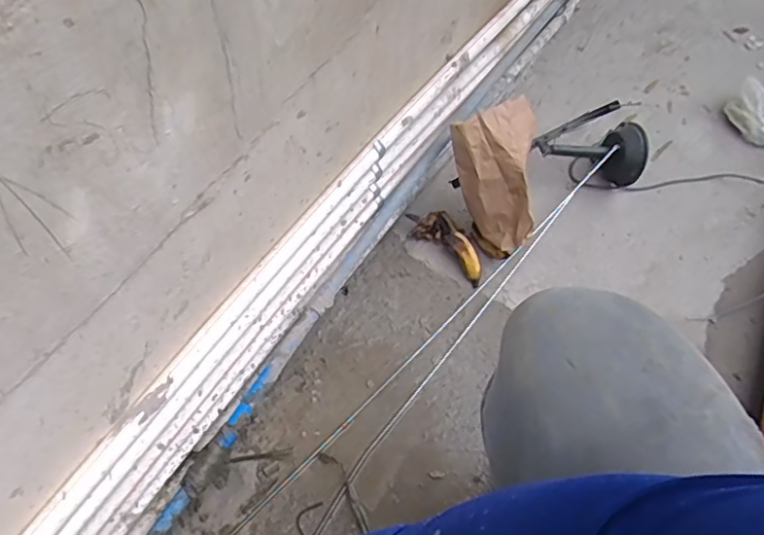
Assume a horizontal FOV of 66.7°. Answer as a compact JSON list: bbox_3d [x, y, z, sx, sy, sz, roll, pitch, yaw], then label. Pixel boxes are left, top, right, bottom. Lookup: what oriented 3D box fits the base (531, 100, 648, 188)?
[{"bbox_3d":[0.402,-0.228,1.117,0.200,0.152,0.107,16,59,6],"label":"base"}]

